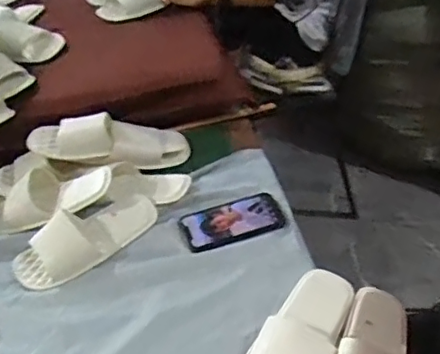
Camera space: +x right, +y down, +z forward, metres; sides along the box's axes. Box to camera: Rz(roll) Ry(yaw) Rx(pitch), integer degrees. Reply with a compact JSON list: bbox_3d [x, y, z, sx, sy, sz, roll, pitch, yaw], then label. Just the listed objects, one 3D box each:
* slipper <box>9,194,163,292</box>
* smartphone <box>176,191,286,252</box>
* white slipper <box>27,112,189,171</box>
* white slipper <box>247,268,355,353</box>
[{"bbox_3d":[-0.208,0.092,0.902,0.233,0.052,0.097,-22,42,-16],"label":"slipper"},{"bbox_3d":[0.019,0.072,0.925,0.157,0.014,0.090,-15,44,-8],"label":"smartphone"},{"bbox_3d":[-0.191,-0.064,1.026,0.274,0.082,0.114,4,38,-13],"label":"white slipper"},{"bbox_3d":[0.108,0.203,0.759,0.095,0.057,0.207,35,45,7],"label":"white slipper"}]

